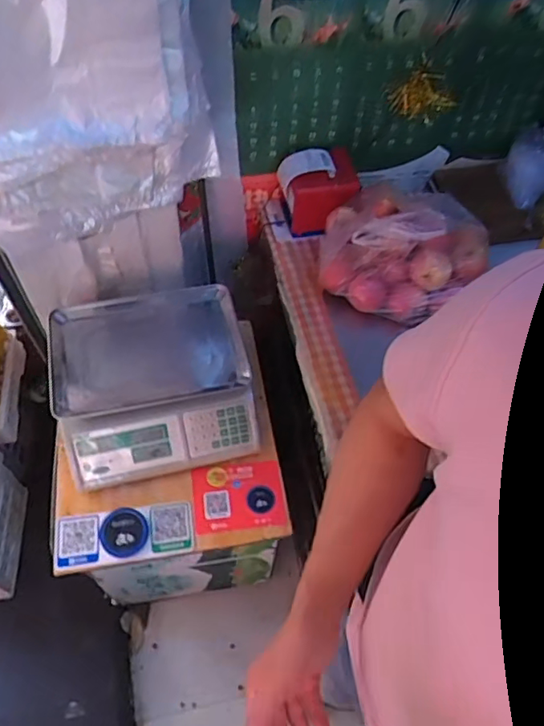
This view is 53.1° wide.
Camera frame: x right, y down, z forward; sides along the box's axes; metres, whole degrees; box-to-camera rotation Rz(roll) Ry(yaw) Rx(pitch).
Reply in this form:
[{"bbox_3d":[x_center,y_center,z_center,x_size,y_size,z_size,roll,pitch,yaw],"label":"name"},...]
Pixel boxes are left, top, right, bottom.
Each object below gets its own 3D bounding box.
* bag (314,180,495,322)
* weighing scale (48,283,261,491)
[{"bbox_3d":[0.231,-0.210,0.939,0.273,0.162,0.211,16,58,6],"label":"bag"},{"bbox_3d":[-0.208,0.027,0.986,0.332,0.106,0.307,-11,59,-10],"label":"weighing scale"}]

